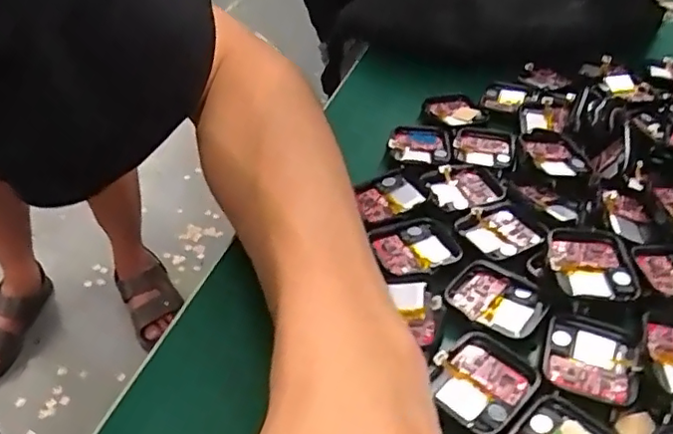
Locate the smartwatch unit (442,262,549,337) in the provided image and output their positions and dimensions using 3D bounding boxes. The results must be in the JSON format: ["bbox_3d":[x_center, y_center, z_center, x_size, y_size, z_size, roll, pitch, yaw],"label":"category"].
[{"bbox_3d":[0.074,0.037,0.274,0.039,0.005,0.035,29,46,29],"label":"smartwatch unit"}]

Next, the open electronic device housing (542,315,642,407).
[{"bbox_3d":[0.106,0.059,0.249,0.036,0.007,0.038,16,41,16],"label":"open electronic device housing"}]

